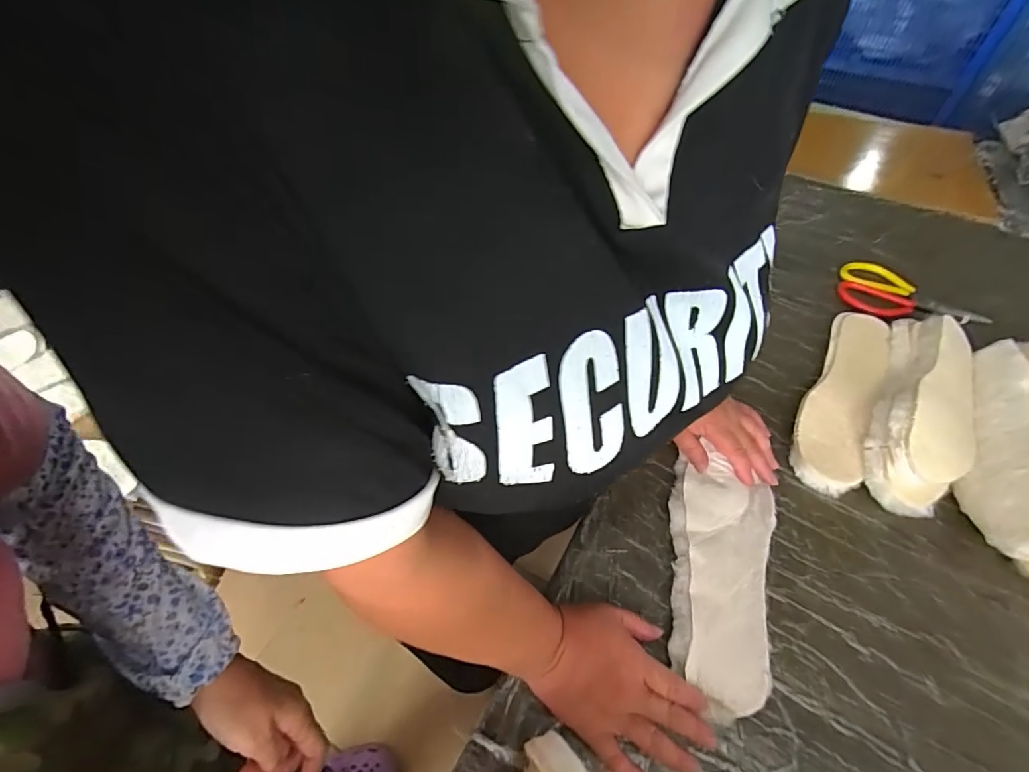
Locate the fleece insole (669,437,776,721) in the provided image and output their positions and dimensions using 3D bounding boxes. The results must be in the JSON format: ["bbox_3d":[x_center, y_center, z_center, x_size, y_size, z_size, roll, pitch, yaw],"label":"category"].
[{"bbox_3d":[0.194,0.177,0.466,0.096,0.018,0.225,12,53,7],"label":"fleece insole"}]

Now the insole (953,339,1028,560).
[{"bbox_3d":[0.527,0.050,0.515,0.020,0.086,0.280,42,60,-12],"label":"insole"}]

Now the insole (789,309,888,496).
[{"bbox_3d":[0.394,0.009,0.590,0.073,0.033,0.273,29,57,19],"label":"insole"}]

